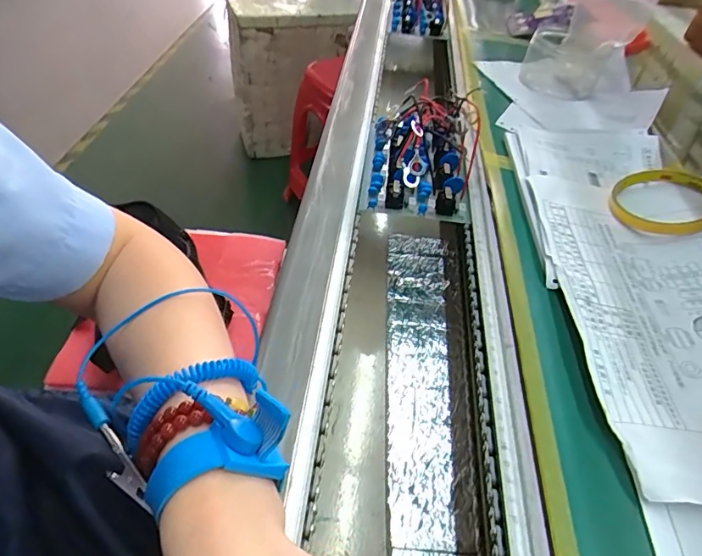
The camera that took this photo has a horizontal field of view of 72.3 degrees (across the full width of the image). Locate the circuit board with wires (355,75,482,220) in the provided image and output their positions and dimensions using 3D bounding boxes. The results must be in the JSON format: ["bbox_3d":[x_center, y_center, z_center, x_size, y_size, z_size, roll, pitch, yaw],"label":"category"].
[{"bbox_3d":[0.069,-0.133,0.462,0.111,0.055,0.154,12,46,7],"label":"circuit board with wires"}]

